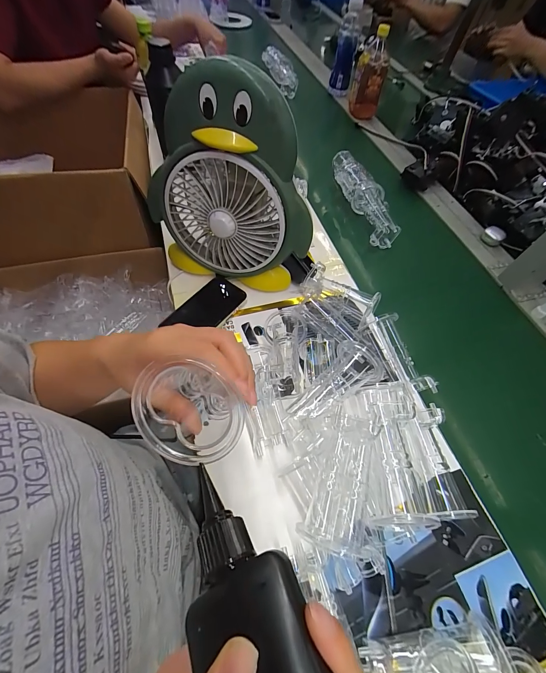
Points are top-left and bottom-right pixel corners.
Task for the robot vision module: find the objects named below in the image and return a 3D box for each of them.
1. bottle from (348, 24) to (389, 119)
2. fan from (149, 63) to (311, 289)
[{"bbox_3d":[0.286,-0.765,0.858,0.088,0.207,0.081,15,59,5],"label":"bottle"},{"bbox_3d":[-0.060,-0.208,0.427,0.255,0.279,0.094,20,60,7],"label":"fan"}]

